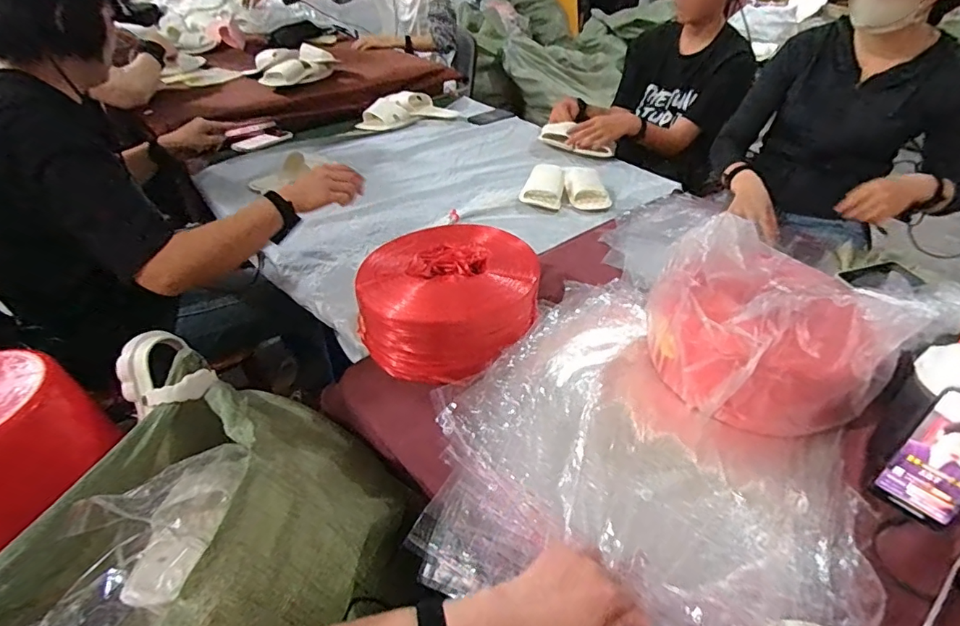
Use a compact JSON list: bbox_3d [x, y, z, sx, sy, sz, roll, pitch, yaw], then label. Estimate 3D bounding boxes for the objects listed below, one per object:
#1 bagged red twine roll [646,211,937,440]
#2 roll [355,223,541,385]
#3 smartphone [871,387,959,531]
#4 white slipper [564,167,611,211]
[{"bbox_3d":[0.377,0.009,0.672,0.249,0.170,0.260,0,40,0],"label":"bagged red twine roll"},{"bbox_3d":[-0.046,-0.019,0.768,0.241,0.138,0.222,0,40,0],"label":"roll"},{"bbox_3d":[0.507,0.163,0.540,0.014,0.163,0.077,-18,38,-40],"label":"smartphone"},{"bbox_3d":[0.263,-0.309,1.218,0.104,0.039,0.159,3,40,3],"label":"white slipper"}]

